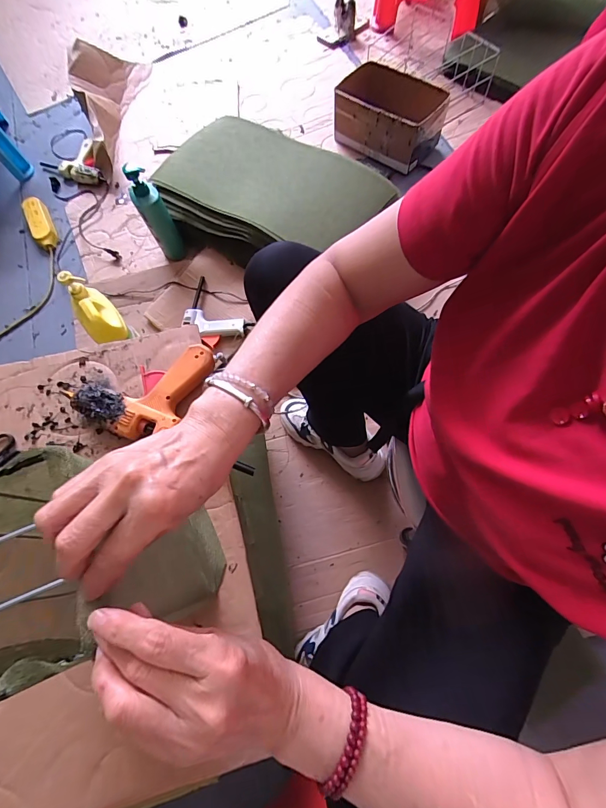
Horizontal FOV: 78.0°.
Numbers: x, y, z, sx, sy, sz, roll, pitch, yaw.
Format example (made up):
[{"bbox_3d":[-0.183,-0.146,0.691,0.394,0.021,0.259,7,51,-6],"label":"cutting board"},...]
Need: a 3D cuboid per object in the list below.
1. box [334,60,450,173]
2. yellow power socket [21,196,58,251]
[{"bbox_3d":[0.250,-0.836,1.098,0.276,0.156,0.181,43,77,15],"label":"box"},{"bbox_3d":[-0.777,-0.538,1.097,0.068,0.041,0.187,-31,72,-8],"label":"yellow power socket"}]

